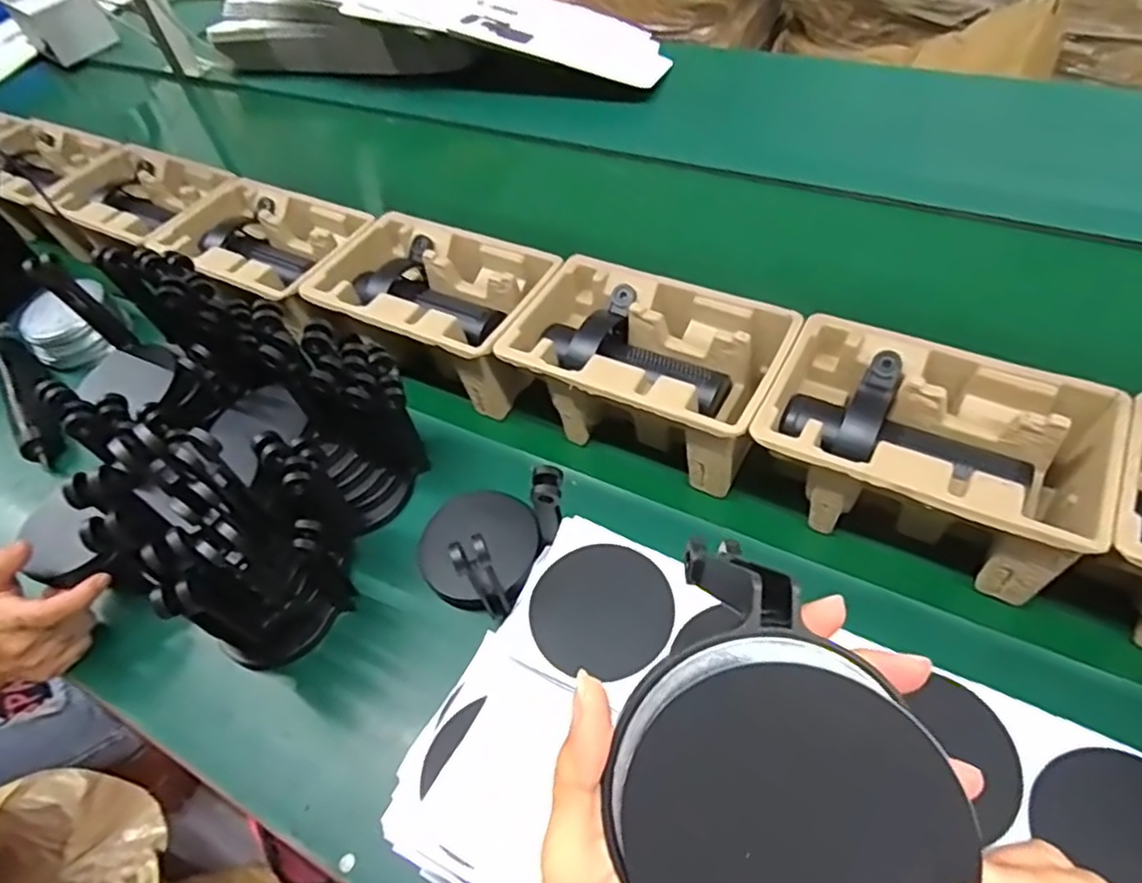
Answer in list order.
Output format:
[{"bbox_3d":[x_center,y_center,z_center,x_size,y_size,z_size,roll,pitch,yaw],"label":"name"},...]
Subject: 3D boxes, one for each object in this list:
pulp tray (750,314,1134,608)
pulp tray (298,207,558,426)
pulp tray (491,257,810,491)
[{"bbox_3d":[0.263,0.008,0.524,0.223,0.105,0.145,24,54,19],"label":"pulp tray"},{"bbox_3d":[-0.138,-0.136,0.700,0.231,0.096,0.149,21,53,17],"label":"pulp tray"},{"bbox_3d":[0.063,-0.065,0.614,0.229,0.099,0.142,24,54,19],"label":"pulp tray"}]

